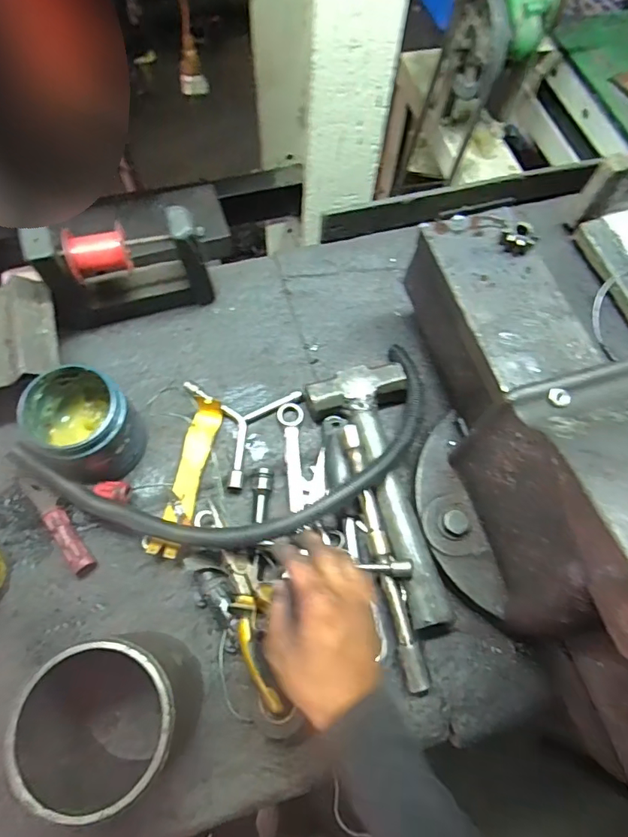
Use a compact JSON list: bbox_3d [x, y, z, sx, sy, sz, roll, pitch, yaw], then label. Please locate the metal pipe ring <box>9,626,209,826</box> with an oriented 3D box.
[{"bbox_3d":[-0.159,0.227,0.390,0.130,0.135,0.114,36,71,12],"label":"metal pipe ring"}]

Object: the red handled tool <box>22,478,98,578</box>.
[{"bbox_3d":[-0.256,0.104,0.491,0.023,0.024,0.115,-33,72,-16],"label":"red handled tool"}]

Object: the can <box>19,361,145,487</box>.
[{"bbox_3d":[-0.225,0.007,0.490,0.093,0.089,0.088,1,67,-3],"label":"can"}]

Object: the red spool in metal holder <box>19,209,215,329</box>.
[{"bbox_3d":[-0.200,-0.158,0.537,0.169,0.147,0.046,-15,69,-8],"label":"red spool in metal holder"}]

